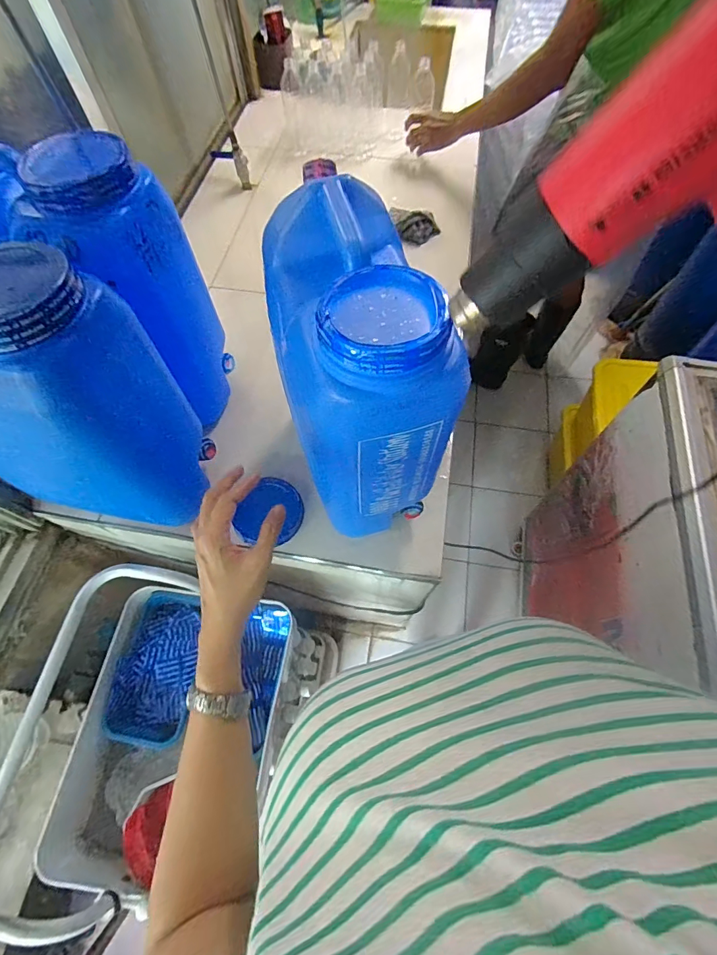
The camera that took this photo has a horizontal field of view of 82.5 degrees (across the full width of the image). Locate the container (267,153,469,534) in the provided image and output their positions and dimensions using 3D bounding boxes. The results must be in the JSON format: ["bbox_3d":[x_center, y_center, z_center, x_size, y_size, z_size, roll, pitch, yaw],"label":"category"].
[{"bbox_3d":[-0.013,-0.135,0.529,0.150,0.340,0.300,-19,65,-8],"label":"container"}]

